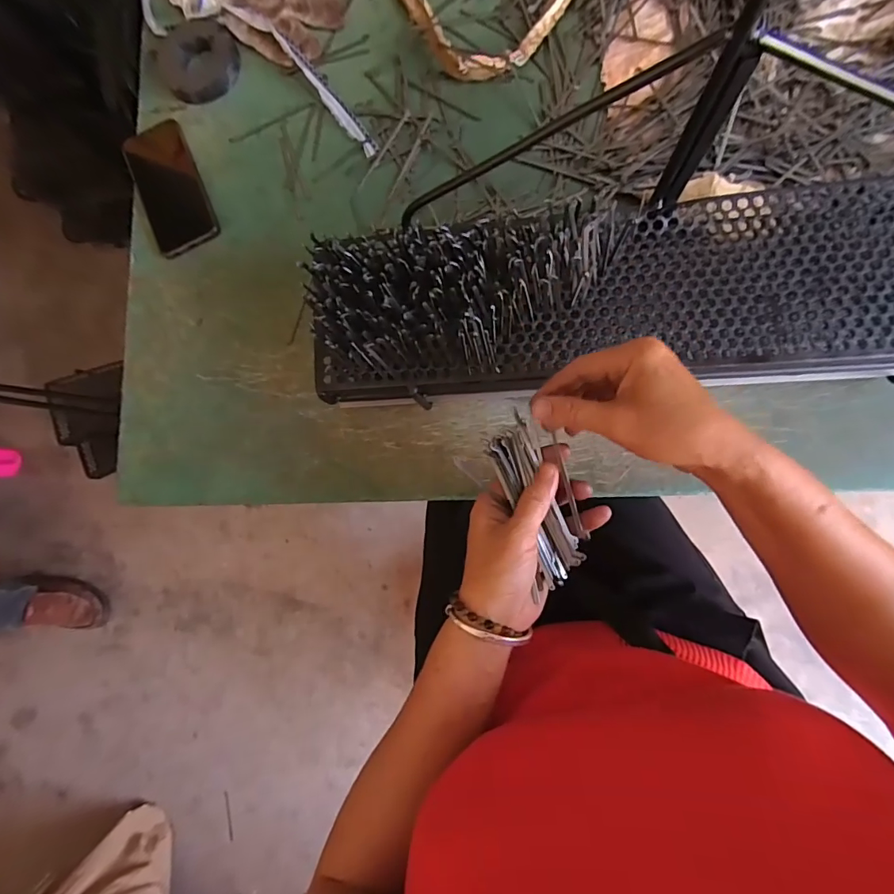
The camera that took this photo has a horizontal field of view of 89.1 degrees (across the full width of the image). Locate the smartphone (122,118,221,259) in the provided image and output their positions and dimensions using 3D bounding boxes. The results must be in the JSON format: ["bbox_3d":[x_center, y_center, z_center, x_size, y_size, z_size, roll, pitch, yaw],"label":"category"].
[{"bbox_3d":[-0.329,-0.308,0.538,0.073,0.013,0.159,-23,88,-4],"label":"smartphone"}]

